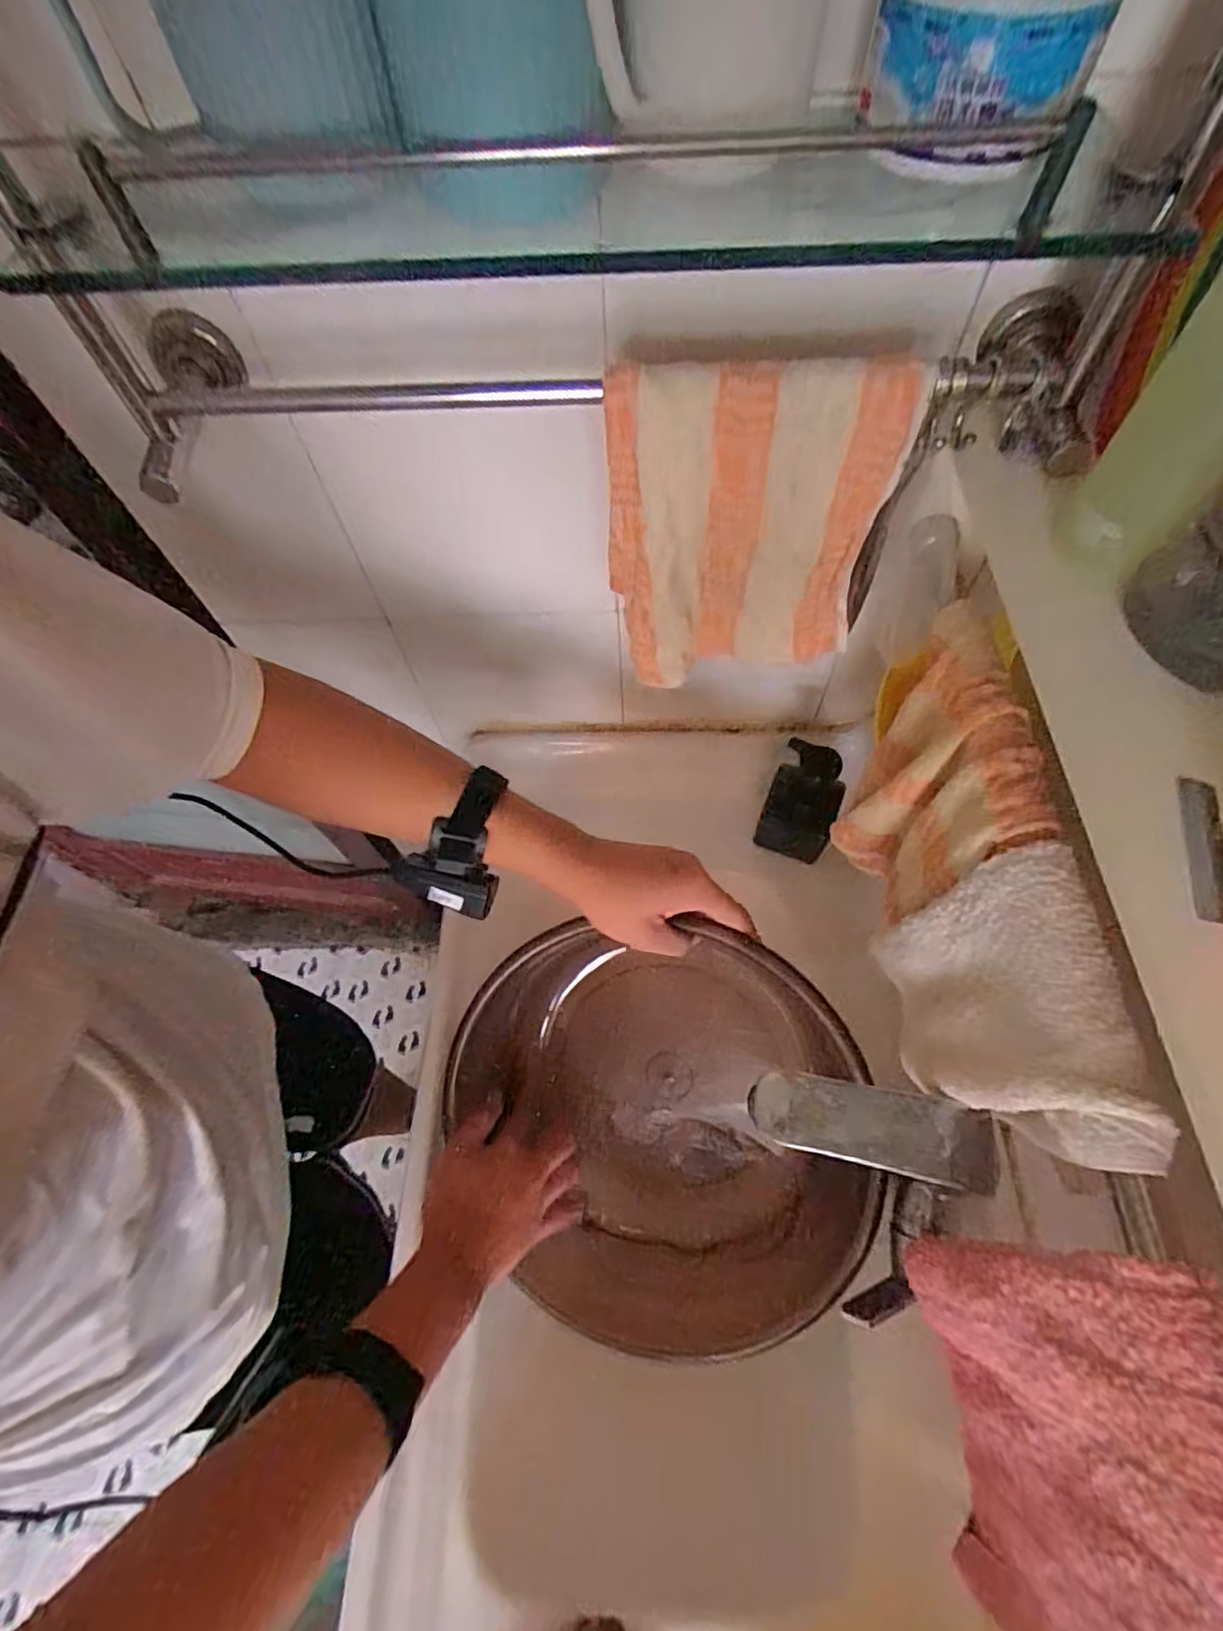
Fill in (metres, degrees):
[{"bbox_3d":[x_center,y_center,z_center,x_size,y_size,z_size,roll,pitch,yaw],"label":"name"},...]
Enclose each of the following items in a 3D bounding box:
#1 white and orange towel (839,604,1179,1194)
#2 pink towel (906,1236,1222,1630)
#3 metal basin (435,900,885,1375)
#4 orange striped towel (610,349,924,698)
[{"bbox_3d":[0.198,0.040,0.385,0.055,0.162,0.292,-3,63,1],"label":"white and orange towel"},{"bbox_3d":[0.199,0.280,0.277,0.044,0.191,0.165,-3,63,2],"label":"pink towel"},{"bbox_3d":[0.033,0.257,0.546,0.343,0.085,0.302,-3,63,1],"label":"metal basin"},{"bbox_3d":[0.081,-0.163,0.405,0.160,0.203,0.042,-3,63,2],"label":"orange striped towel"}]

